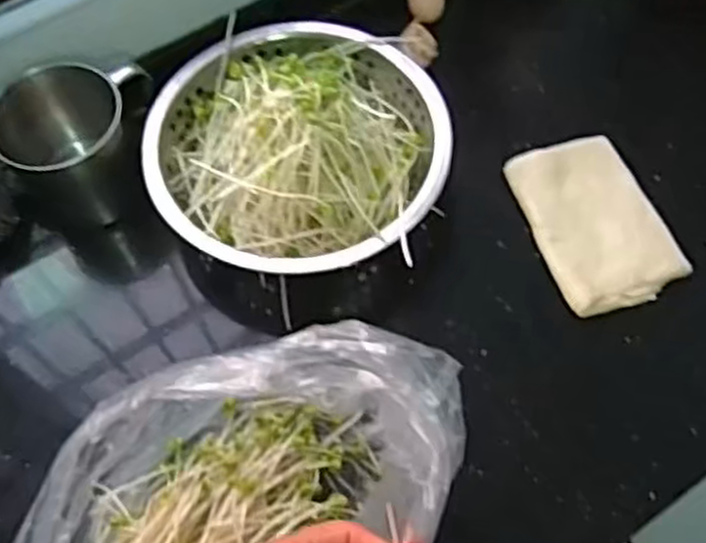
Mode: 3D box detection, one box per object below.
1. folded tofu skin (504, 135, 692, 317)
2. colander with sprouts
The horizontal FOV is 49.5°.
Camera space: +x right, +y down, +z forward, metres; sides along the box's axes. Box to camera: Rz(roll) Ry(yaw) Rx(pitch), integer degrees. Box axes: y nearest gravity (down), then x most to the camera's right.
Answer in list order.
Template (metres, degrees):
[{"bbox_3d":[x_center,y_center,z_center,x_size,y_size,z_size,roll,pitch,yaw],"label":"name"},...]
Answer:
[{"bbox_3d":[0.218,-0.047,0.705,0.113,0.019,0.173,-18,63,-7],"label":"folded tofu skin"},{"bbox_3d":[-0.048,-0.119,0.691,0.258,0.114,0.248,-1,62,1],"label":"colander with sprouts"}]

